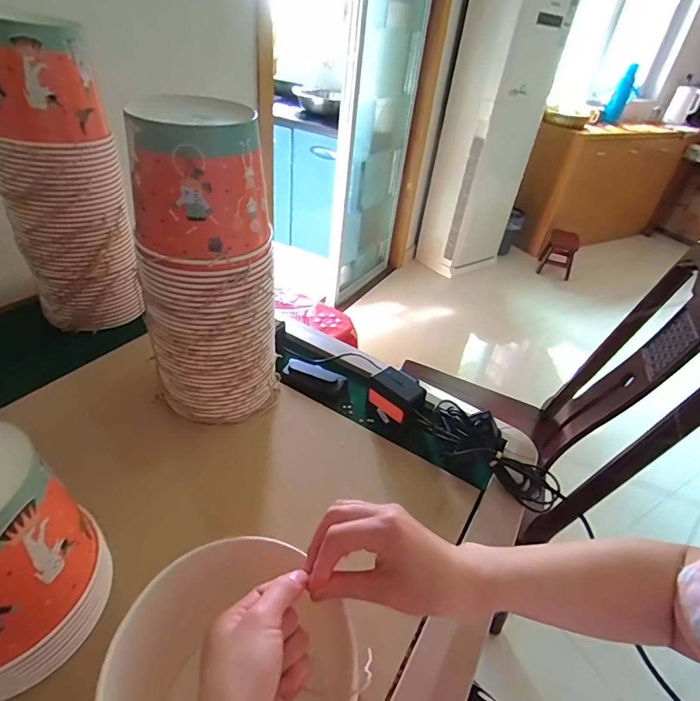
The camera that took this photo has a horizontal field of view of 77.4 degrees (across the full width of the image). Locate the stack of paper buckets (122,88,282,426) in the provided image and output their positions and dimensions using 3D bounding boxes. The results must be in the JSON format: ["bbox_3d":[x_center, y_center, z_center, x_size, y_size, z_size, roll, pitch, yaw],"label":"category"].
[{"bbox_3d":[-0.171,-0.087,0.544,0.140,0.374,0.137,22,39,19],"label":"stack of paper buckets"}]

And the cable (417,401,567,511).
[{"bbox_3d":[0.186,0.133,0.593,0.195,0.058,0.055,37,44,13],"label":"cable"}]

